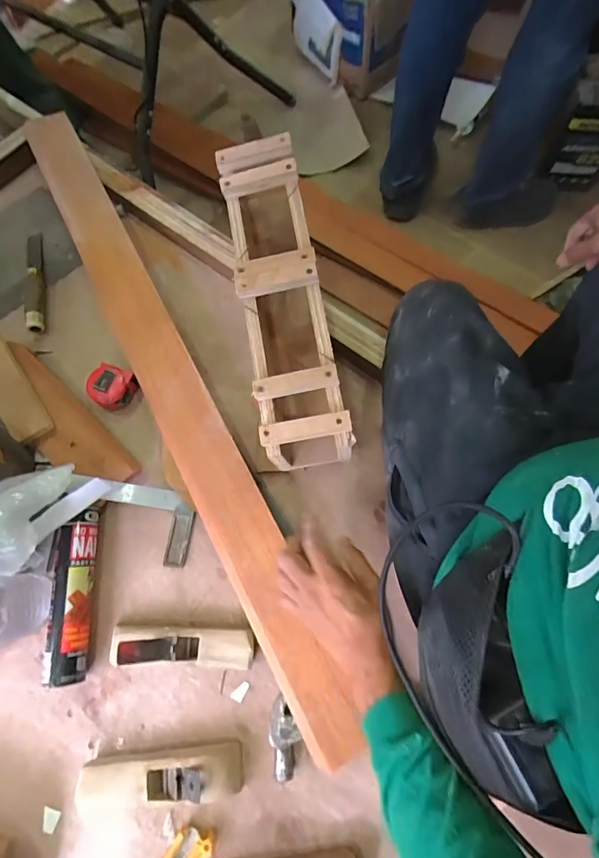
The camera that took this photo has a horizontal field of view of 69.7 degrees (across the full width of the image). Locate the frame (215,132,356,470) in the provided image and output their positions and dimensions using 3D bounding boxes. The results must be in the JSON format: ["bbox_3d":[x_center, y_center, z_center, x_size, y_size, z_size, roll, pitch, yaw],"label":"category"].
[{"bbox_3d":[-0.022,-0.155,0.540,0.104,0.070,0.423,-10,84,-2],"label":"frame"}]

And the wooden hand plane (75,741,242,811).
[{"bbox_3d":[-0.168,0.407,0.502,0.187,0.036,0.055,-8,70,-1],"label":"wooden hand plane"}]

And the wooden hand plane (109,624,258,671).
[{"bbox_3d":[-0.146,0.271,0.533,0.175,0.058,0.048,2,71,2],"label":"wooden hand plane"}]

